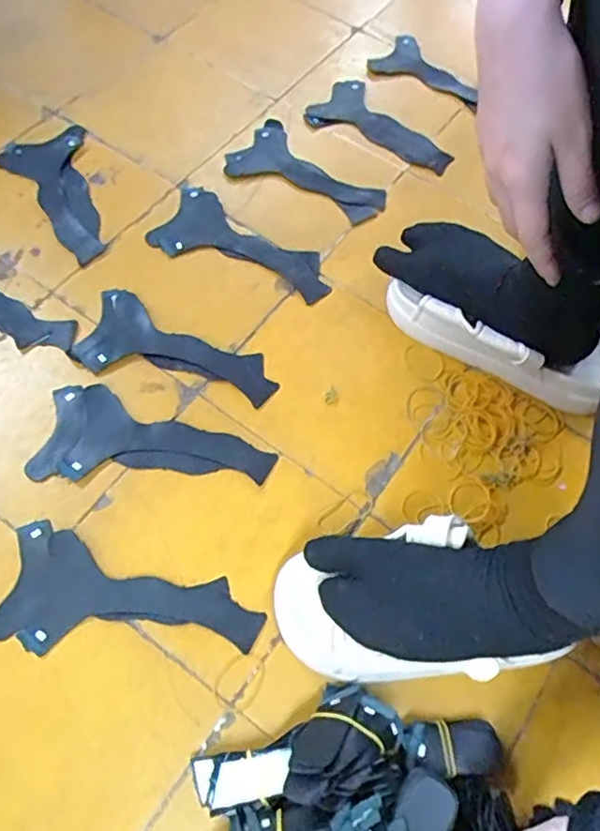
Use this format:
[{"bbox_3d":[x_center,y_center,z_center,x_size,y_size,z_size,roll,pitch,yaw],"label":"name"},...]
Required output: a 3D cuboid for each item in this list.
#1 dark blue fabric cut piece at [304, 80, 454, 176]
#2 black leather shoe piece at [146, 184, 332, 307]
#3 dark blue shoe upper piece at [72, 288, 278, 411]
[{"bbox_3d":[0.110,-0.375,0.795,0.197,0.006,0.101,35,68,13],"label":"dark blue fabric cut piece"},{"bbox_3d":[-0.061,-0.189,0.684,0.206,0.014,0.091,25,66,9],"label":"black leather shoe piece"},{"bbox_3d":[-0.126,-0.055,0.619,0.199,0.006,0.093,27,65,4],"label":"dark blue shoe upper piece"}]

